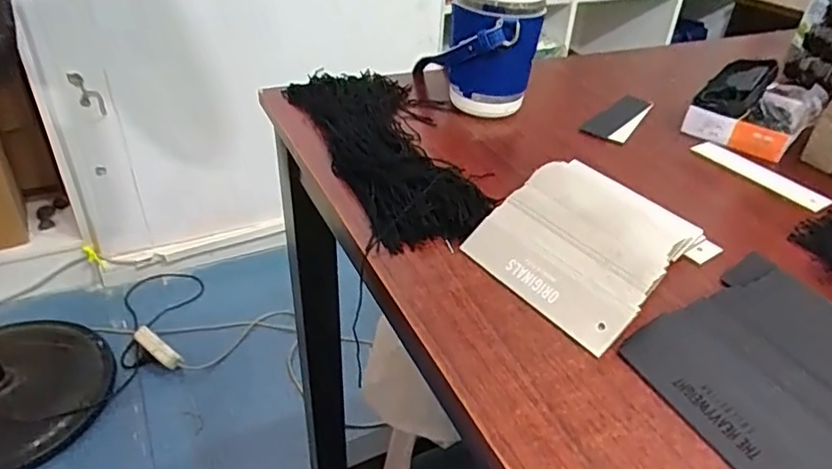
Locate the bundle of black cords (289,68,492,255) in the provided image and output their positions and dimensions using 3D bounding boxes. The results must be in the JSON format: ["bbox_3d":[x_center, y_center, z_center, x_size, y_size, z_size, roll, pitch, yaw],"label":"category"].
[{"bbox_3d":[-0.032,-0.086,0.527,0.109,0.032,0.291,-8,37,-17],"label":"bundle of black cords"}]

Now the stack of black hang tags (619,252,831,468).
[{"bbox_3d":[0.208,0.075,0.329,0.132,0.032,0.139,-13,38,-23],"label":"stack of black hang tags"}]

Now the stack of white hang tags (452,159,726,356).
[{"bbox_3d":[0.120,0.002,0.419,0.131,0.030,0.158,32,43,33],"label":"stack of white hang tags"}]

